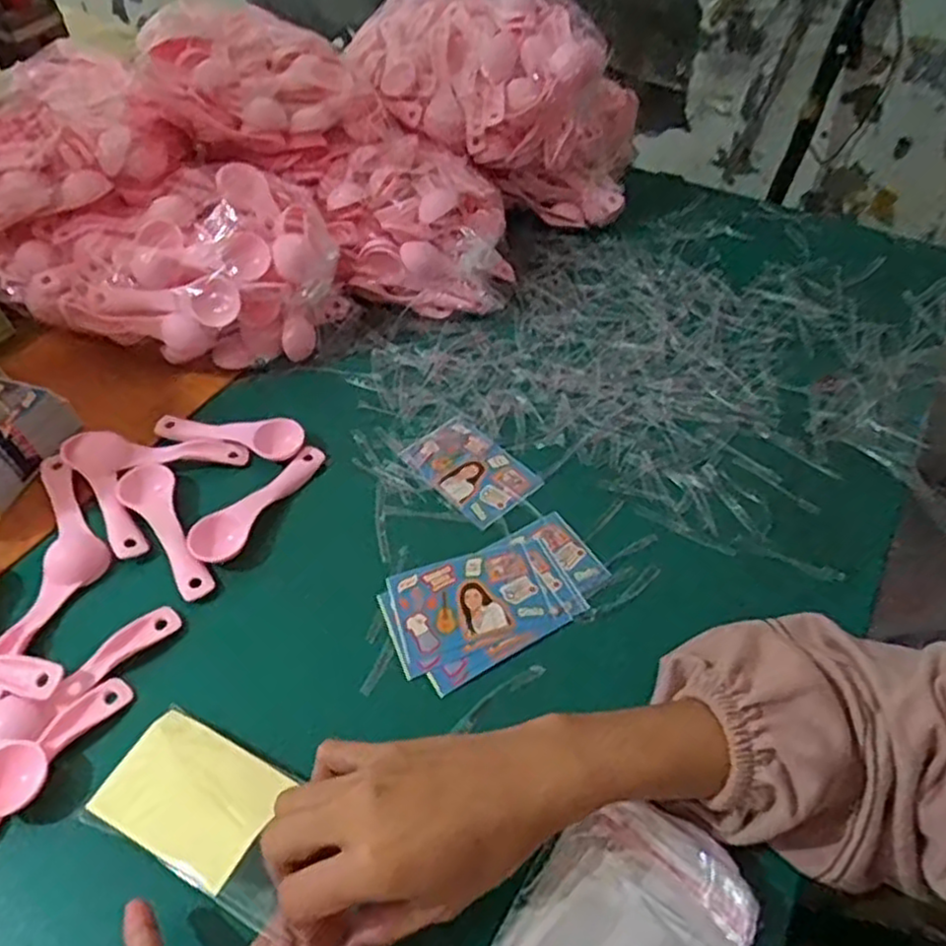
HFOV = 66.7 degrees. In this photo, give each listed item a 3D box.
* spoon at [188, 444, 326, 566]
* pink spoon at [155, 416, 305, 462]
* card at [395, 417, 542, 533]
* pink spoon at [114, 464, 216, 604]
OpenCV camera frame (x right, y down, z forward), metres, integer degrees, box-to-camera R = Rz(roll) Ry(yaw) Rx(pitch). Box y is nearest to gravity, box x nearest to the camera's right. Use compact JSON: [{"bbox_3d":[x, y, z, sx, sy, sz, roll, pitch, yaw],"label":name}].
[{"bbox_3d":[-0.142,0.018,0.487,0.028,0.016,0.111,30,55,21],"label":"spoon"},{"bbox_3d":[-0.179,-0.031,0.523,0.112,0.011,0.029,9,50,6],"label":"pink spoon"},{"bbox_3d":[-0.002,-0.002,0.516,0.060,0.004,0.092,-35,57,-25],"label":"card"},{"bbox_3d":[-0.201,0.037,0.471,0.034,0.012,0.111,-27,56,-22],"label":"pink spoon"}]

